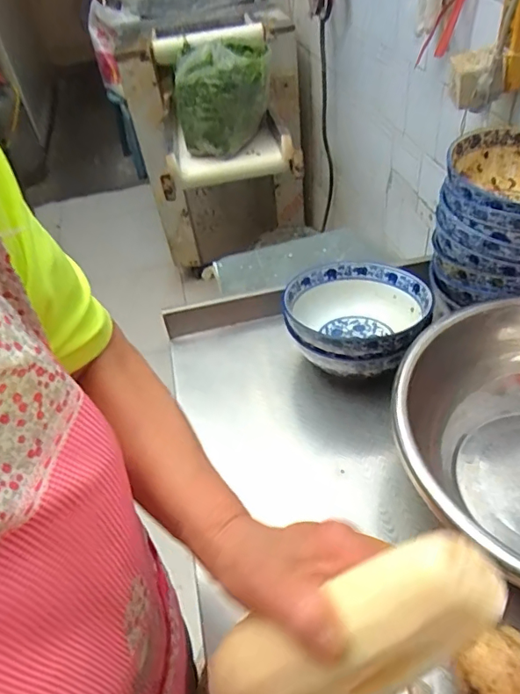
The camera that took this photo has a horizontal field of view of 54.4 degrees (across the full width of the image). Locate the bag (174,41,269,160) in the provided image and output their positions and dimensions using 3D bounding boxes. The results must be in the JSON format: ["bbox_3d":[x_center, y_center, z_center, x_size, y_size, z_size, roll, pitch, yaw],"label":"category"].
[{"bbox_3d":[-0.100,-0.684,1.393,0.261,0.241,0.219,-7,44,0],"label":"bag"}]

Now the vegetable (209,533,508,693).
[{"bbox_3d":[0.039,0.150,0.253,0.148,0.051,0.045,-40,41,20],"label":"vegetable"}]

